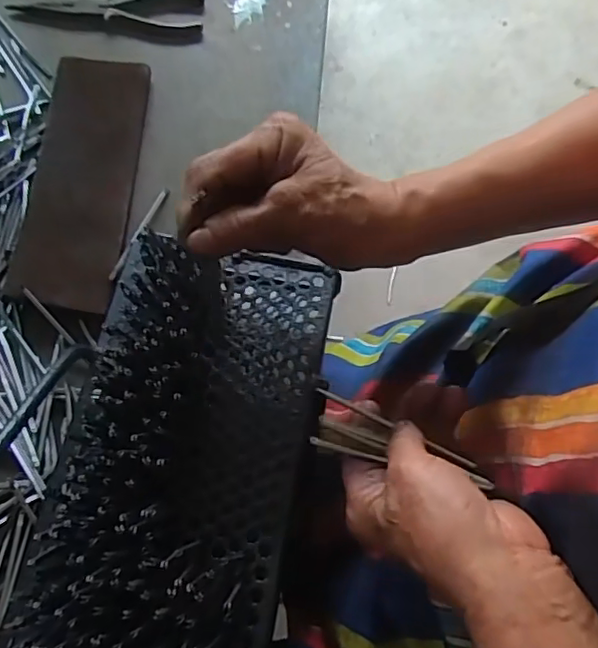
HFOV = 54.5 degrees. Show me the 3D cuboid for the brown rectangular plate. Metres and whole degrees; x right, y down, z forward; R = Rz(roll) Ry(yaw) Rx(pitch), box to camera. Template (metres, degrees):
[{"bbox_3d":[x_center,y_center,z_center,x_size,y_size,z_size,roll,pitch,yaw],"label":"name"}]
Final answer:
[{"bbox_3d":[-0.191,-0.133,0.509,0.091,0.014,0.249,4,68,-1],"label":"brown rectangular plate"}]

